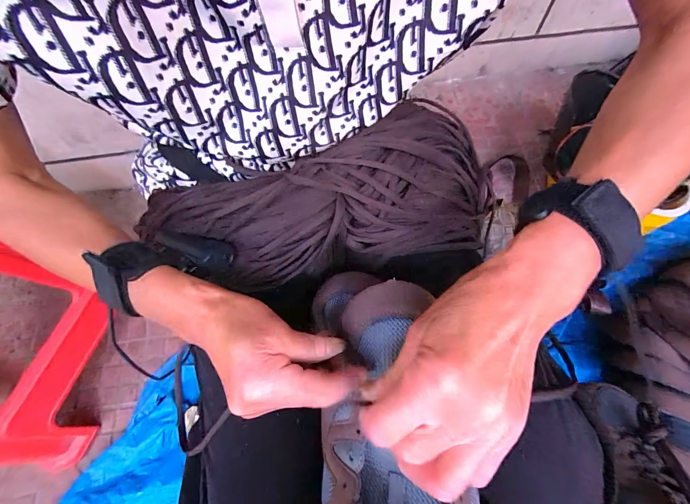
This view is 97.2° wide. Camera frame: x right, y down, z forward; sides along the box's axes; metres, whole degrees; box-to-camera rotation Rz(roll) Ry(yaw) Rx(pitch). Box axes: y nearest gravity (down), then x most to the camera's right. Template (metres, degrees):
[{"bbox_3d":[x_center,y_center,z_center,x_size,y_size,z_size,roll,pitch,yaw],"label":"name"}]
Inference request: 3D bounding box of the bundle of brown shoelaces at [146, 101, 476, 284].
[{"bbox_3d":[-0.011,-0.040,0.283,0.305,0.076,0.114,-15,66,-4],"label":"bundle of brown shoelaces"}]

